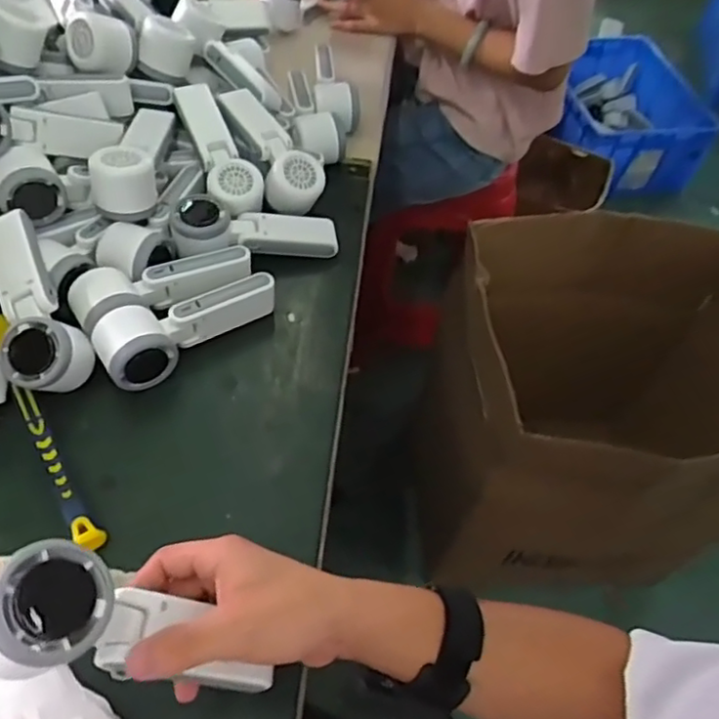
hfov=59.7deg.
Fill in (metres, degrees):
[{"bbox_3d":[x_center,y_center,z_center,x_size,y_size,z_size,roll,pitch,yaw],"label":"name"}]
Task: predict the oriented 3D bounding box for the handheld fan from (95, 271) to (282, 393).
[{"bbox_3d":[-0.156,-0.038,0.572,0.166,0.047,0.067,-33,64,-25],"label":"handheld fan"}]

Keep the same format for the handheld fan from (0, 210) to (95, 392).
[{"bbox_3d":[-0.282,-0.051,0.532,0.065,0.049,0.167,-21,75,-19],"label":"handheld fan"}]

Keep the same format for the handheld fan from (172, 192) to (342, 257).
[{"bbox_3d":[-0.106,-0.138,0.647,0.167,0.052,0.067,-3,55,-8],"label":"handheld fan"}]

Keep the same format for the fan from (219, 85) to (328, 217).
[{"bbox_3d":[-0.098,-0.238,0.689,0.065,0.046,0.161,-28,80,-23],"label":"fan"}]

